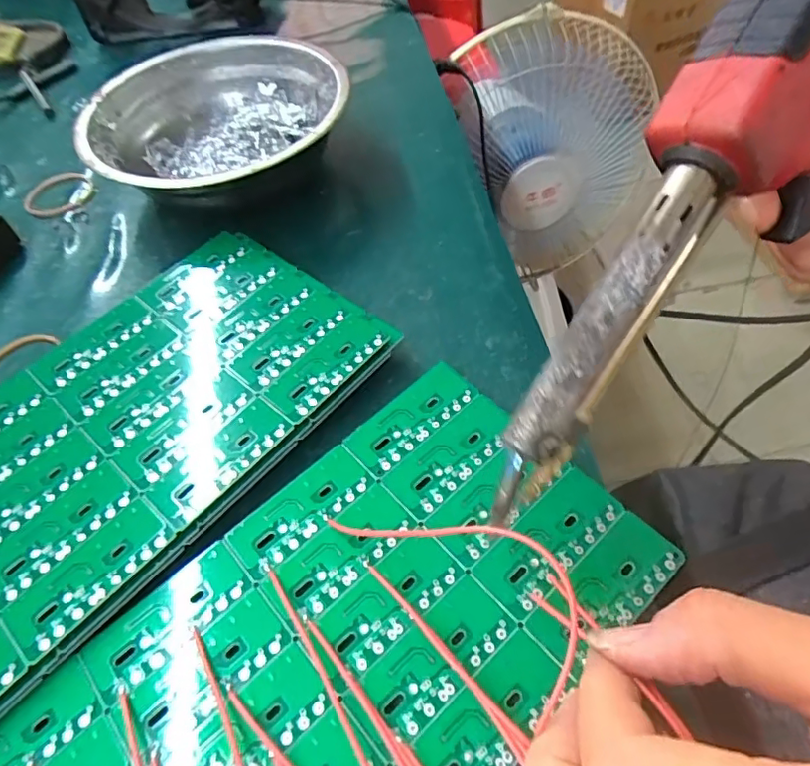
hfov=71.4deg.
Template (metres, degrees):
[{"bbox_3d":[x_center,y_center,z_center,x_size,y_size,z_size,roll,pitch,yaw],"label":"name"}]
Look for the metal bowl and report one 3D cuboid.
[{"bbox_3d":[-0.091,-0.126,0.288,0.126,0.041,0.128,-2,54,3],"label":"metal bowl"}]

